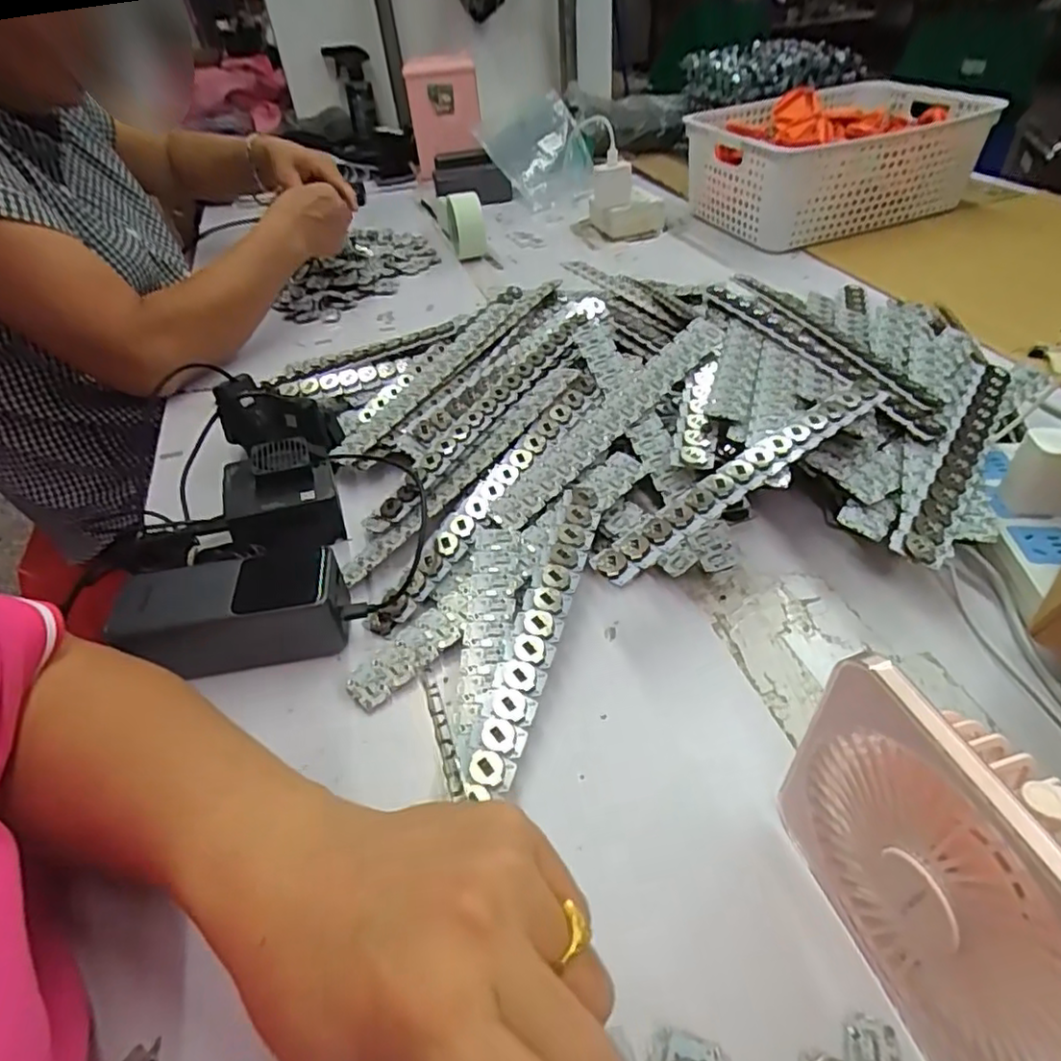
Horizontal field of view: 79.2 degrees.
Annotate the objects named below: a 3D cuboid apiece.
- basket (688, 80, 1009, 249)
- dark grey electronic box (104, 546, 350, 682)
[{"bbox_3d":[0.413,-0.503,0.881,0.331,0.125,0.235,-18,44,-12],"label":"basket"},{"bbox_3d":[-0.185,0.053,0.402,0.131,0.055,0.055,-11,43,-5],"label":"dark grey electronic box"}]

